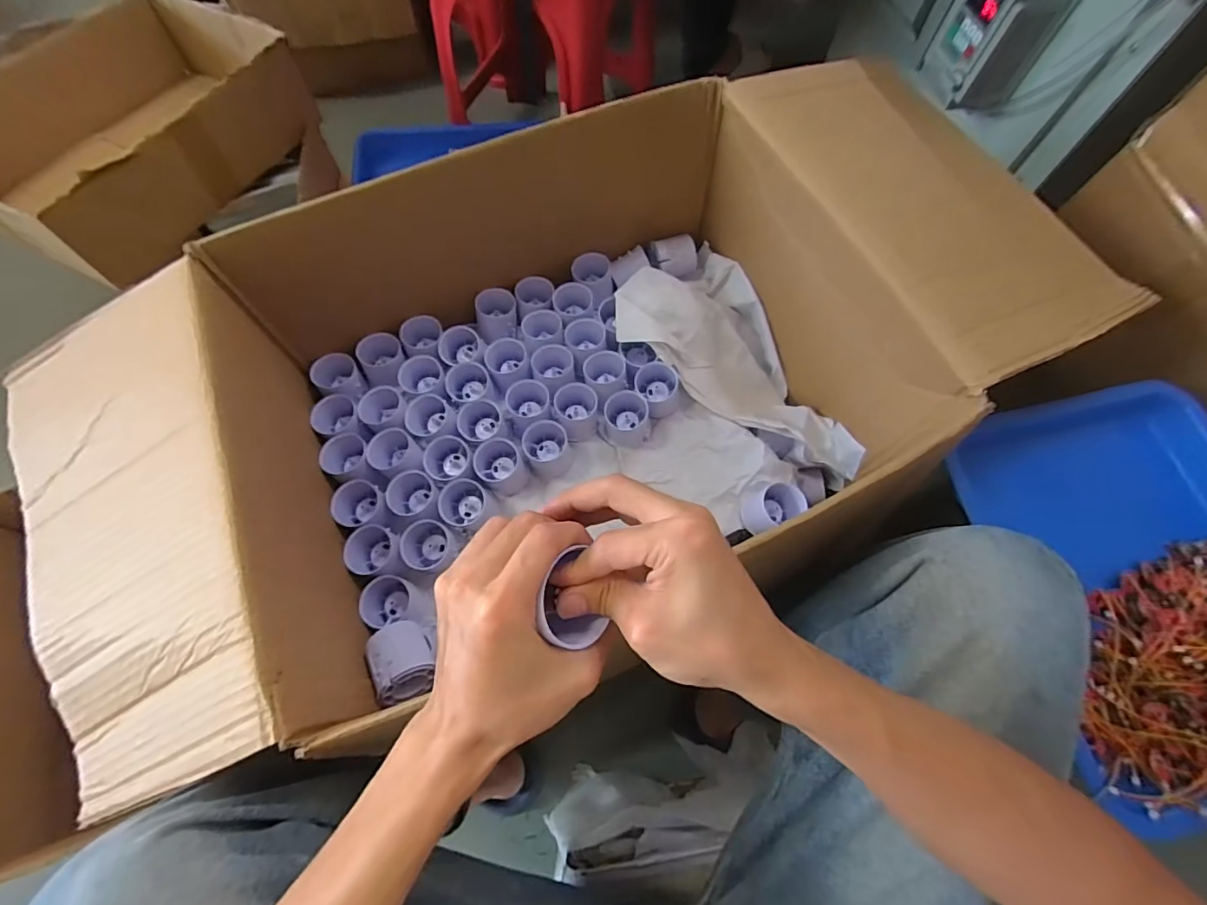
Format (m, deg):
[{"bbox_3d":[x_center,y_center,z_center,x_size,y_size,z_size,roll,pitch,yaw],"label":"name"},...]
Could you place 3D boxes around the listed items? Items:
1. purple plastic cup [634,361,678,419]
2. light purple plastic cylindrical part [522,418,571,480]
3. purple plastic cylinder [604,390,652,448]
[{"bbox_3d":[0.067,-0.079,0.643,0.054,0.045,0.056,0,68,-1],"label":"purple plastic cup"},{"bbox_3d":[-0.067,-0.002,0.627,0.052,0.045,0.062,-12,68,-6],"label":"light purple plastic cylindrical part"},{"bbox_3d":[0.028,-0.041,0.638,0.060,0.044,0.063,-10,68,-5],"label":"purple plastic cylinder"}]

